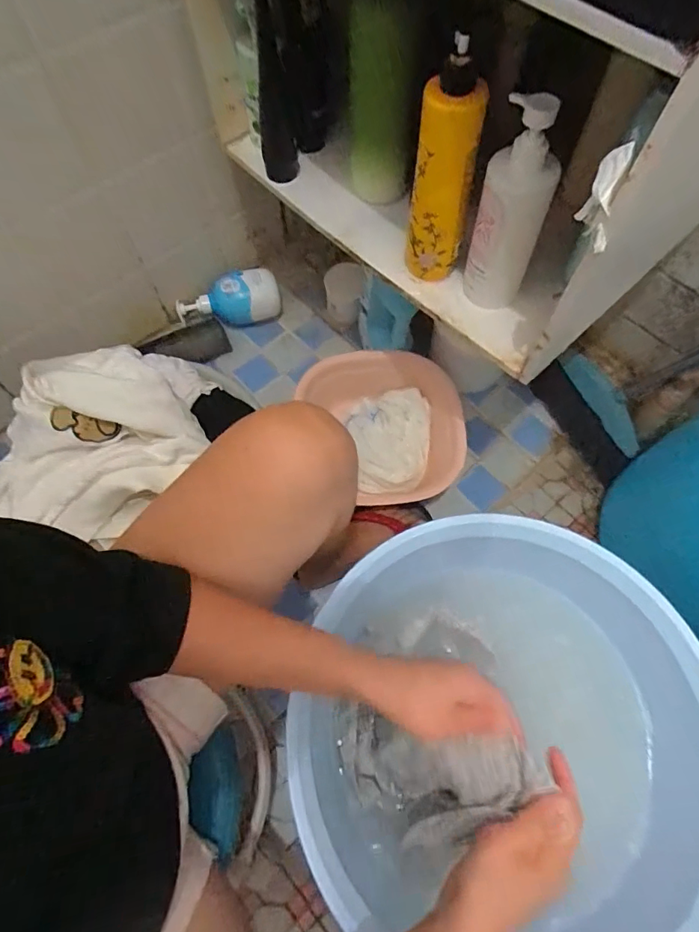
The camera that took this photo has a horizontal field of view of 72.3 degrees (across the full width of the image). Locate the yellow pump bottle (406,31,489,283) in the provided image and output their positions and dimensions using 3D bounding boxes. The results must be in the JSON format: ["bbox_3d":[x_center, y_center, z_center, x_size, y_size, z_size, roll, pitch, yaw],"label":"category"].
[{"bbox_3d":[0.095,-0.290,0.493,0.057,0.211,0.049,3,65,2],"label":"yellow pump bottle"}]

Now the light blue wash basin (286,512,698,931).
[{"bbox_3d":[0.148,0.254,0.466,0.380,0.108,0.384,0,65,1],"label":"light blue wash basin"}]

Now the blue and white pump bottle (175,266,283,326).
[{"bbox_3d":[-0.231,-0.314,0.911,0.194,0.079,0.073,-9,65,-3],"label":"blue and white pump bottle"}]

